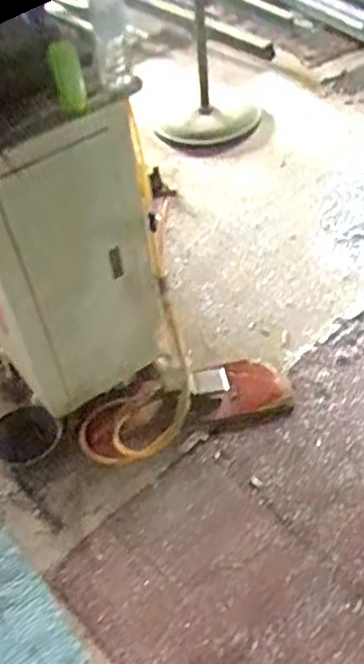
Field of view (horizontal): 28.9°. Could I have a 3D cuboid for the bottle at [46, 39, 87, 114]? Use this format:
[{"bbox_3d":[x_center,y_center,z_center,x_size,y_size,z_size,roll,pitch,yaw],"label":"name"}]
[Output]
[{"bbox_3d":[-0.191,-0.422,1.184,0.048,0.037,0.131,-15,83,-8],"label":"bottle"}]

